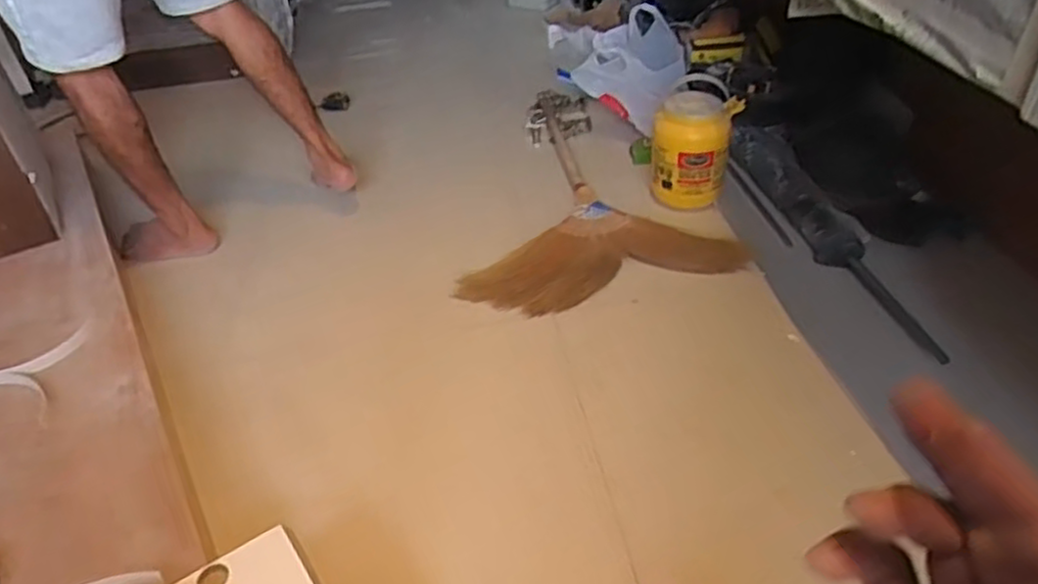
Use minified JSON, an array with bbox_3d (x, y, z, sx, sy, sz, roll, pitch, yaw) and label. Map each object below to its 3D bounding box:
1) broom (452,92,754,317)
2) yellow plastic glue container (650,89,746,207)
[{"bbox_3d":[0.115,-0.257,1.665,0.551,0.066,0.818,-7,39,-3],"label":"broom"},{"bbox_3d":[0.371,-0.309,1.555,0.178,0.201,0.177,6,40,12],"label":"yellow plastic glue container"}]

